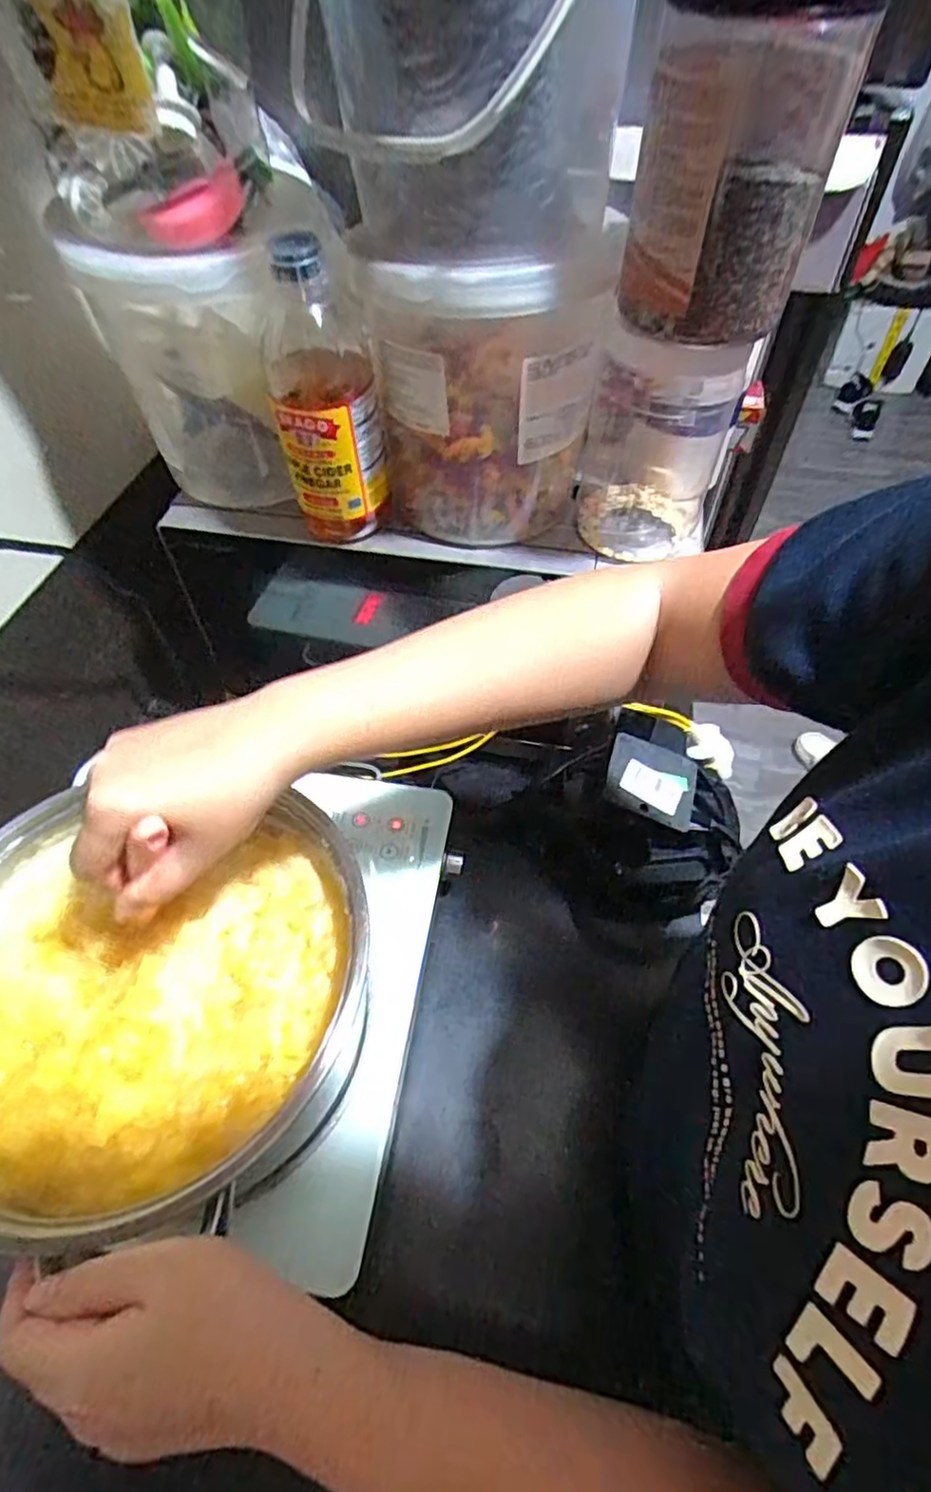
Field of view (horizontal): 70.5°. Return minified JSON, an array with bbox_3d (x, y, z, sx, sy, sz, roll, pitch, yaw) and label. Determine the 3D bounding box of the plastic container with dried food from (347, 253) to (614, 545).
[{"bbox_3d":[0.016,-0.245,0.456,0.140,0.176,0.121,9,53,7],"label":"plastic container with dried food"}]

